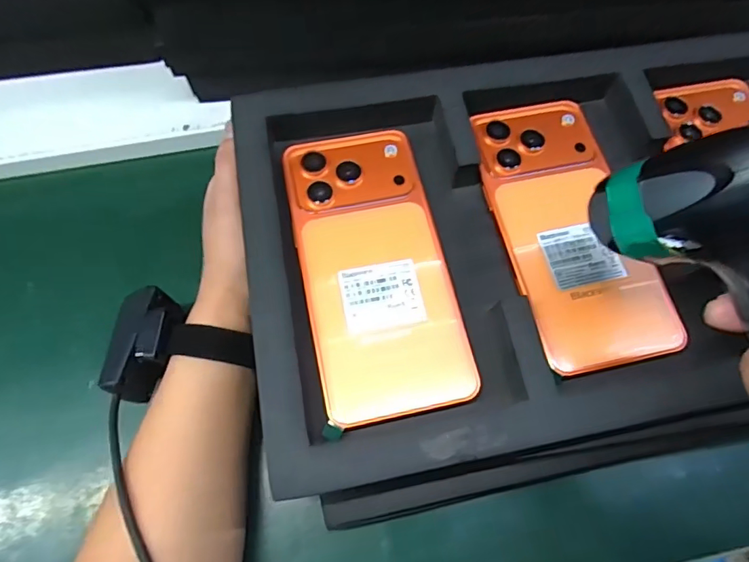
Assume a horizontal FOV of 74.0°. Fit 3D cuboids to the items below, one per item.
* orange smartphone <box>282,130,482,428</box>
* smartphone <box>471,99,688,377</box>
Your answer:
[{"bbox_3d":[0.000,-0.010,0.268,0.076,0.008,0.160,-12,71,-4],"label":"orange smartphone"},{"bbox_3d":[0.108,-0.033,0.281,0.076,0.007,0.162,-11,69,-6],"label":"smartphone"}]

